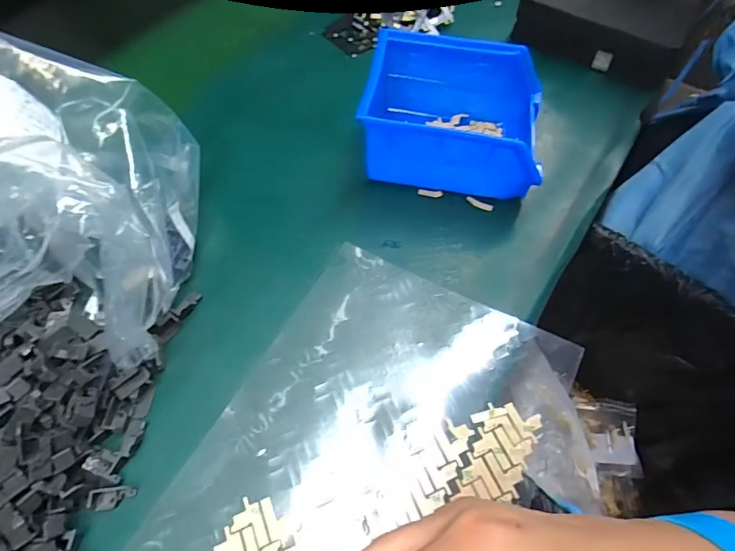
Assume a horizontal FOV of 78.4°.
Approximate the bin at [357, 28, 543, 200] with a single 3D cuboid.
[{"bbox_3d":[0.069,-0.124,0.358,0.133,0.073,0.105,10,60,8],"label":"bin"}]

